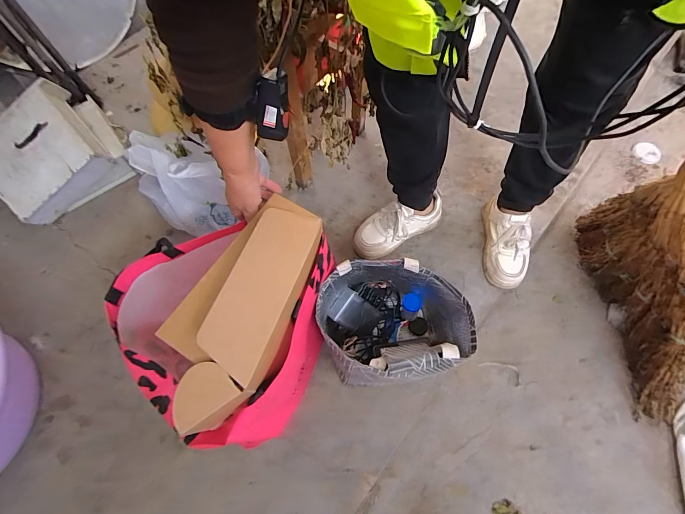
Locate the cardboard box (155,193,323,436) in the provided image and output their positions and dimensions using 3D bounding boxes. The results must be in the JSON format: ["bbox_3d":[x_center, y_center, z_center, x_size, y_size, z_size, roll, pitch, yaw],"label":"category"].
[{"bbox_3d":[-0.134,0.054,0.457,0.132,0.073,0.316,19,69,9],"label":"cardboard box"}]

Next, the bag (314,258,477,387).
[{"bbox_3d":[0.091,0.142,0.682,0.250,0.253,0.202,-4,66,-1],"label":"bag"}]

